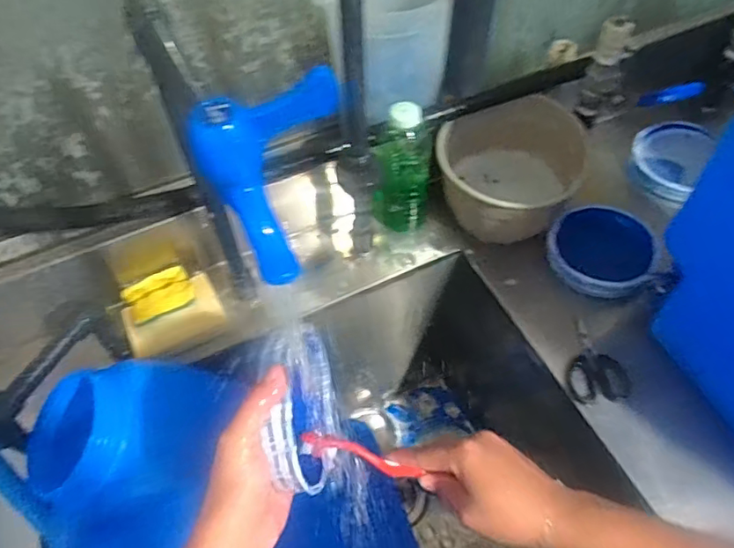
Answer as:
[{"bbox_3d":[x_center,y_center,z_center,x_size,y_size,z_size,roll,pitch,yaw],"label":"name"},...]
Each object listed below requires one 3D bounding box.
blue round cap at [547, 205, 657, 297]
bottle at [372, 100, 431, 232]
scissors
[{"bbox_3d":[0.274,-0.027,0.648,0.116,0.037,0.111,-2,54,2],"label":"blue round cap"},{"bbox_3d":[0.040,-0.114,0.649,0.063,0.189,0.037,4,54,6],"label":"bottle"},{"bbox_3d":[0.235,0.091,0.588,0.059,0.005,0.090,-7,54,-2],"label":"scissors"}]

